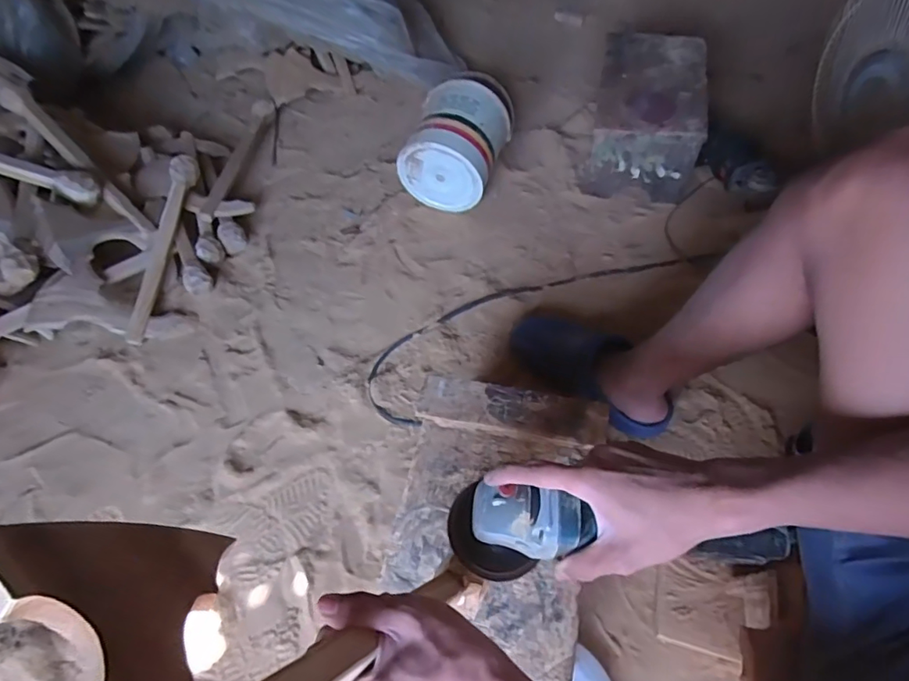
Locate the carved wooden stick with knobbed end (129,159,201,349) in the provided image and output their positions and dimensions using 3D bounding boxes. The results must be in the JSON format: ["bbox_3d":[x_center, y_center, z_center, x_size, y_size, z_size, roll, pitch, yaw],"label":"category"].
[{"bbox_3d":[-0.566,-0.180,0.994,0.048,0.041,0.381,8,78,7],"label":"carved wooden stick with knobbed end"}]

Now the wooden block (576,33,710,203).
[{"bbox_3d":[0.391,-0.459,1.071,0.201,0.187,0.284,9,60,9],"label":"wooden block"}]

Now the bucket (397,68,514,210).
[{"bbox_3d":[0.016,-0.422,1.070,0.180,0.174,0.248,18,61,14],"label":"bucket"}]

